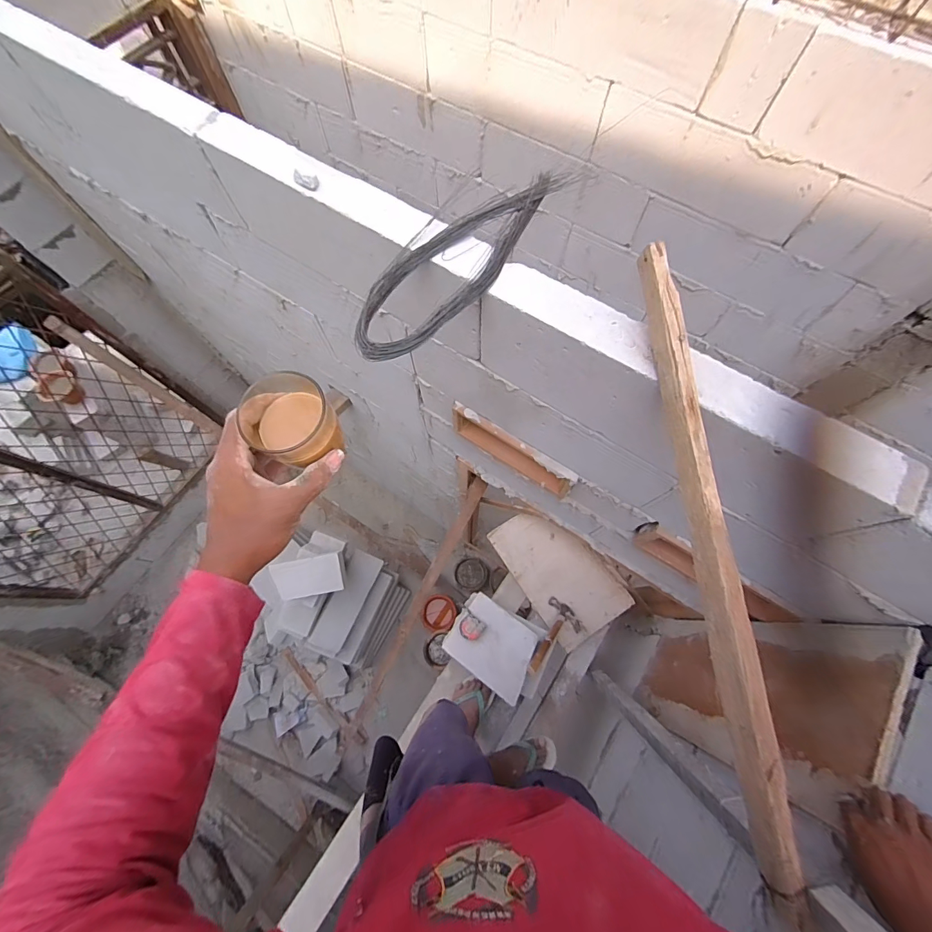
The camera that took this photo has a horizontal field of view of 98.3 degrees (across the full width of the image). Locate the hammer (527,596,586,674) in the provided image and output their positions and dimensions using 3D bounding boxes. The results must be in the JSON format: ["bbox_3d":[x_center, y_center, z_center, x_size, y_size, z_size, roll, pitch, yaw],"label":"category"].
[{"bbox_3d":[0.267,0.535,1.255,0.141,0.033,0.273,43,47,14],"label":"hammer"}]

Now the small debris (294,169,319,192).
[{"bbox_3d":[-0.259,-0.462,0.650,0.044,0.017,0.020,23,73,8],"label":"small debris"}]

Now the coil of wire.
[{"bbox_3d":[-0.009,-0.316,0.594,0.141,0.026,0.426,37,75,12],"label":"coil of wire"}]

